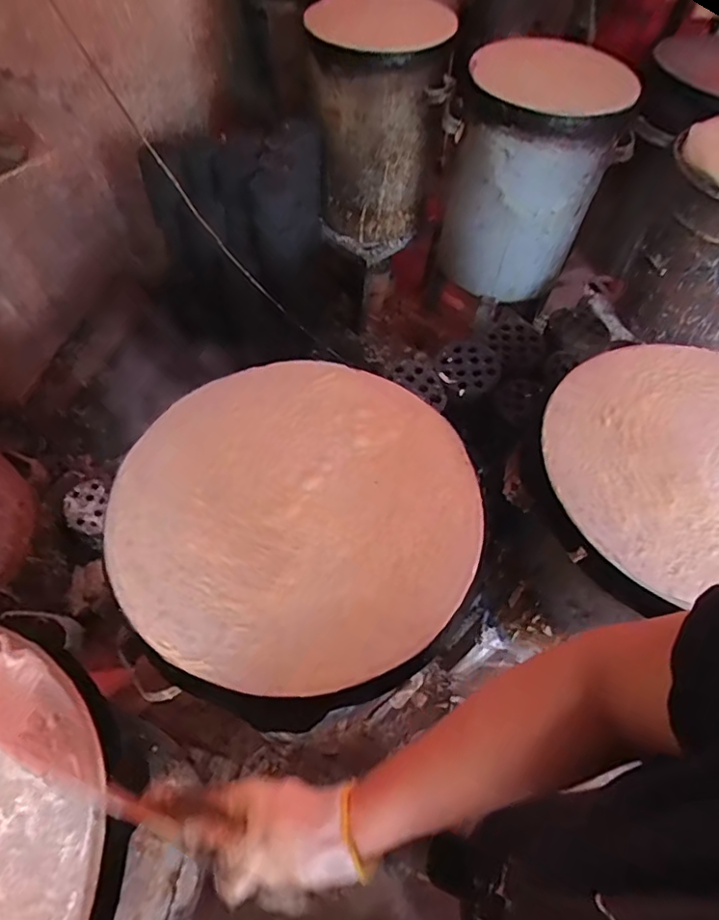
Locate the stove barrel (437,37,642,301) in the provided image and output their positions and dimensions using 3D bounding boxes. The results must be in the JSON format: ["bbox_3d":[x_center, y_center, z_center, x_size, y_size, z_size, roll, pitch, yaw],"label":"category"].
[{"bbox_3d":[0.465,-0.790,1.609,0.398,0.560,0.435,25,58,13],"label":"stove barrel"}]

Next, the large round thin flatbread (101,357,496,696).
[{"bbox_3d":[-0.057,0.042,0.574,0.352,0.019,0.365,2,56,-2],"label":"large round thin flatbread"}]

